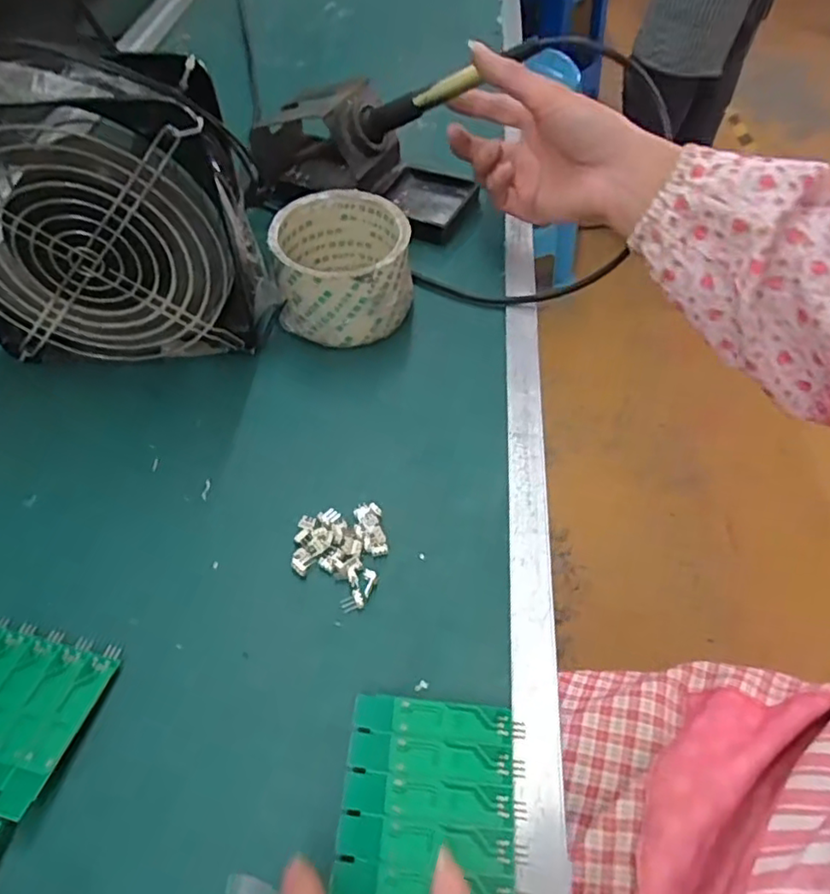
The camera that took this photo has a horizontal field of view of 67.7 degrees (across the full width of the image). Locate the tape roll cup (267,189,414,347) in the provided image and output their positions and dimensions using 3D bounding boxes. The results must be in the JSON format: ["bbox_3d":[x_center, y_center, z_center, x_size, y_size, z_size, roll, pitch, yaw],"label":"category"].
[{"bbox_3d":[-0.043,-0.111,0.386,0.081,0.058,0.082,-1,52,1],"label":"tape roll cup"}]

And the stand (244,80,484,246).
[{"bbox_3d":[-0.039,-0.221,0.461,0.171,0.072,0.075,27,57,21],"label":"stand"}]

